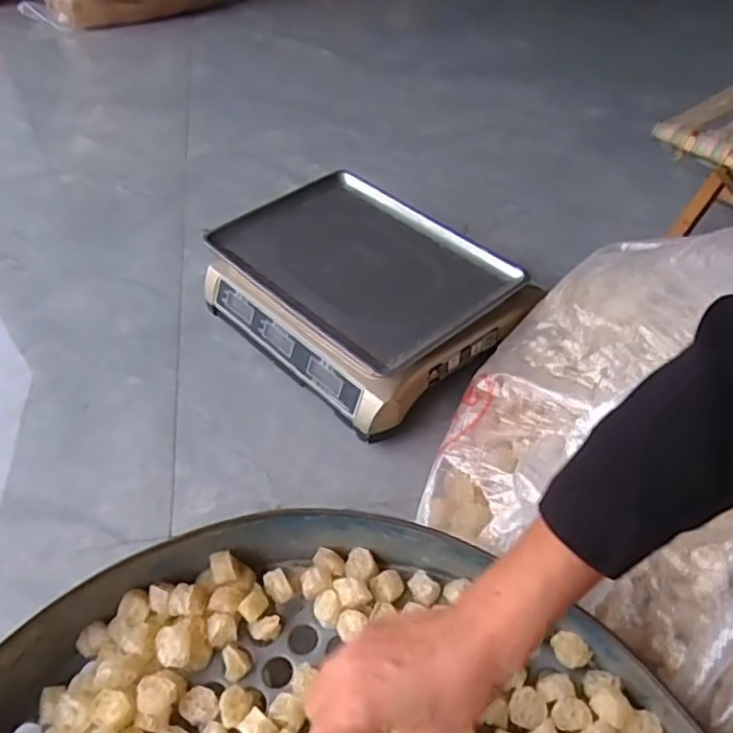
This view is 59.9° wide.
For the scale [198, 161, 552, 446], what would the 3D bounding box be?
[{"bbox_3d":[-0.010,-0.088,0.802,0.255,0.118,0.336,-33,55,-29],"label":"scale"}]

